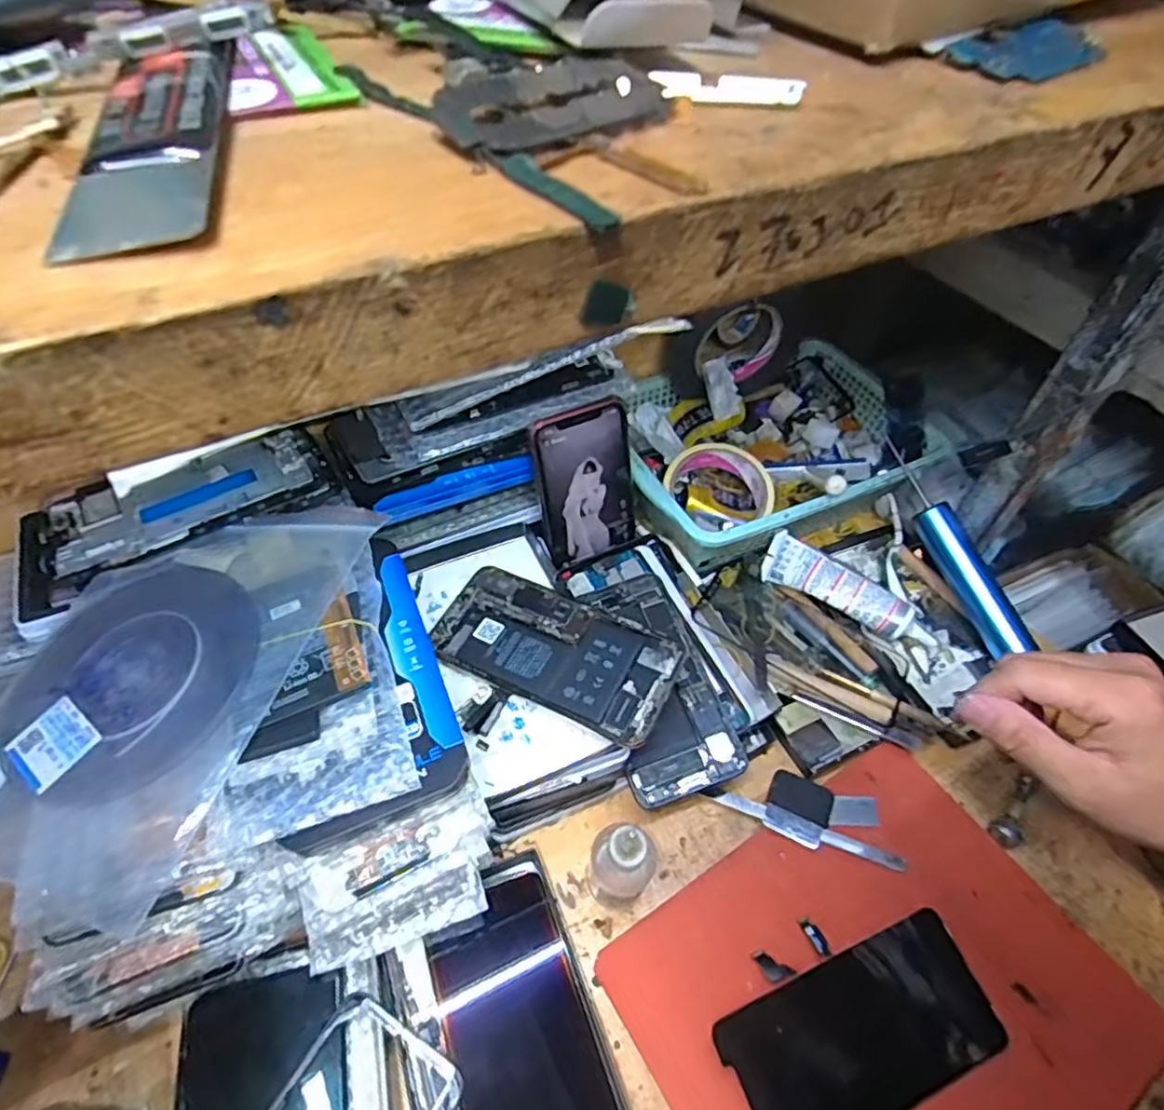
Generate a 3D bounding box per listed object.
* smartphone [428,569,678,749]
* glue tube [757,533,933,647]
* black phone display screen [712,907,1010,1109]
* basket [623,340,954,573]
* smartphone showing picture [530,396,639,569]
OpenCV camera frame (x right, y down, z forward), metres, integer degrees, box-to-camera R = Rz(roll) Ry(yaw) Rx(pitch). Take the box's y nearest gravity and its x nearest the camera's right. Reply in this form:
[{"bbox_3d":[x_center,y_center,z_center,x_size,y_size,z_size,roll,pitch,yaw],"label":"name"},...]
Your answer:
[{"bbox_3d":[-0.019,0.059,0.420,0.157,0.004,0.076,20,58,21],"label":"smartphone"},{"bbox_3d":[0.208,0.032,0.516,0.134,0.031,0.029,32,56,21],"label":"glue tube"},{"bbox_3d":[0.149,0.256,0.351,0.147,0.008,0.070,-18,58,-14],"label":"black phone display screen"},{"bbox_3d":[0.163,-0.097,0.595,0.270,0.072,0.200,-15,53,-14],"label":"basket"},{"bbox_3d":[0.006,-0.053,0.502,0.081,0.122,0.010,-21,37,-18],"label":"smartphone showing picture"}]

